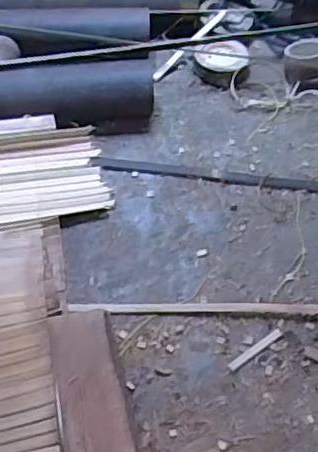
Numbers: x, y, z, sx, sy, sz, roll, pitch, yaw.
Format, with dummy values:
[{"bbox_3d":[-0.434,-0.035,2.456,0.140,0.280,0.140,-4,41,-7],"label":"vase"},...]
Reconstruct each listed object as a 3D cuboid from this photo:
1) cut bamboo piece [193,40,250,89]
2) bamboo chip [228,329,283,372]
[{"bbox_3d":[0.090,-0.231,0.895,0.081,0.036,0.075,2,56,-3],"label":"cut bamboo piece"},{"bbox_3d":[0.106,0.135,0.677,0.074,0.004,0.010,-31,64,-22],"label":"bamboo chip"}]

